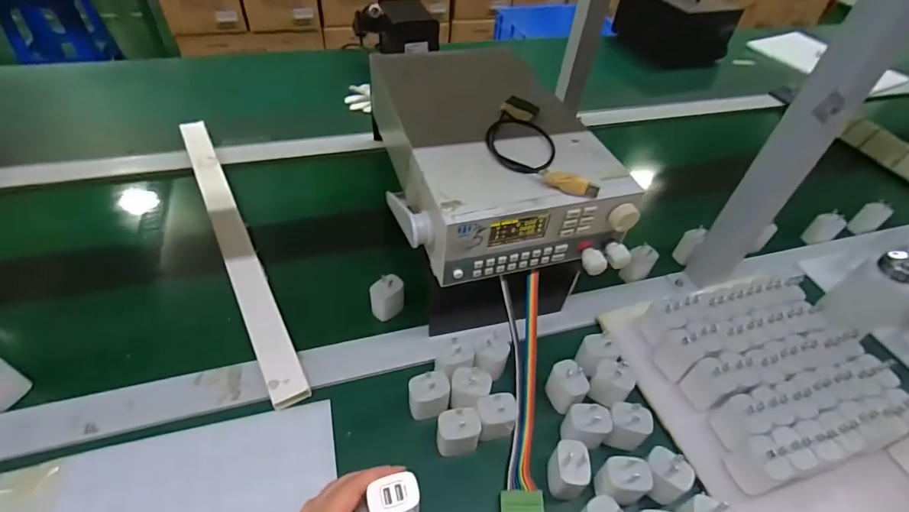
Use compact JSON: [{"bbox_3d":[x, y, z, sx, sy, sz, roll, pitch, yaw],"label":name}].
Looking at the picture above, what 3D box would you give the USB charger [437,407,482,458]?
[{"bbox_3d":[0.004,0.176,0.448,0.042,0.051,0.028,-2,47,-6],"label":"USB charger"}]

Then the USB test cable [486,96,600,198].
[{"bbox_3d":[0.079,-0.122,0.482,0.083,0.016,0.178,-7,48,-11],"label":"USB test cable"}]

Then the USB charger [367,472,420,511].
[{"bbox_3d":[-0.050,0.207,0.376,0.040,0.045,0.028,-9,48,-13],"label":"USB charger"}]

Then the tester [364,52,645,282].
[{"bbox_3d":[0.038,-0.136,0.561,0.231,0.109,0.352,-8,48,-12],"label":"tester"}]

